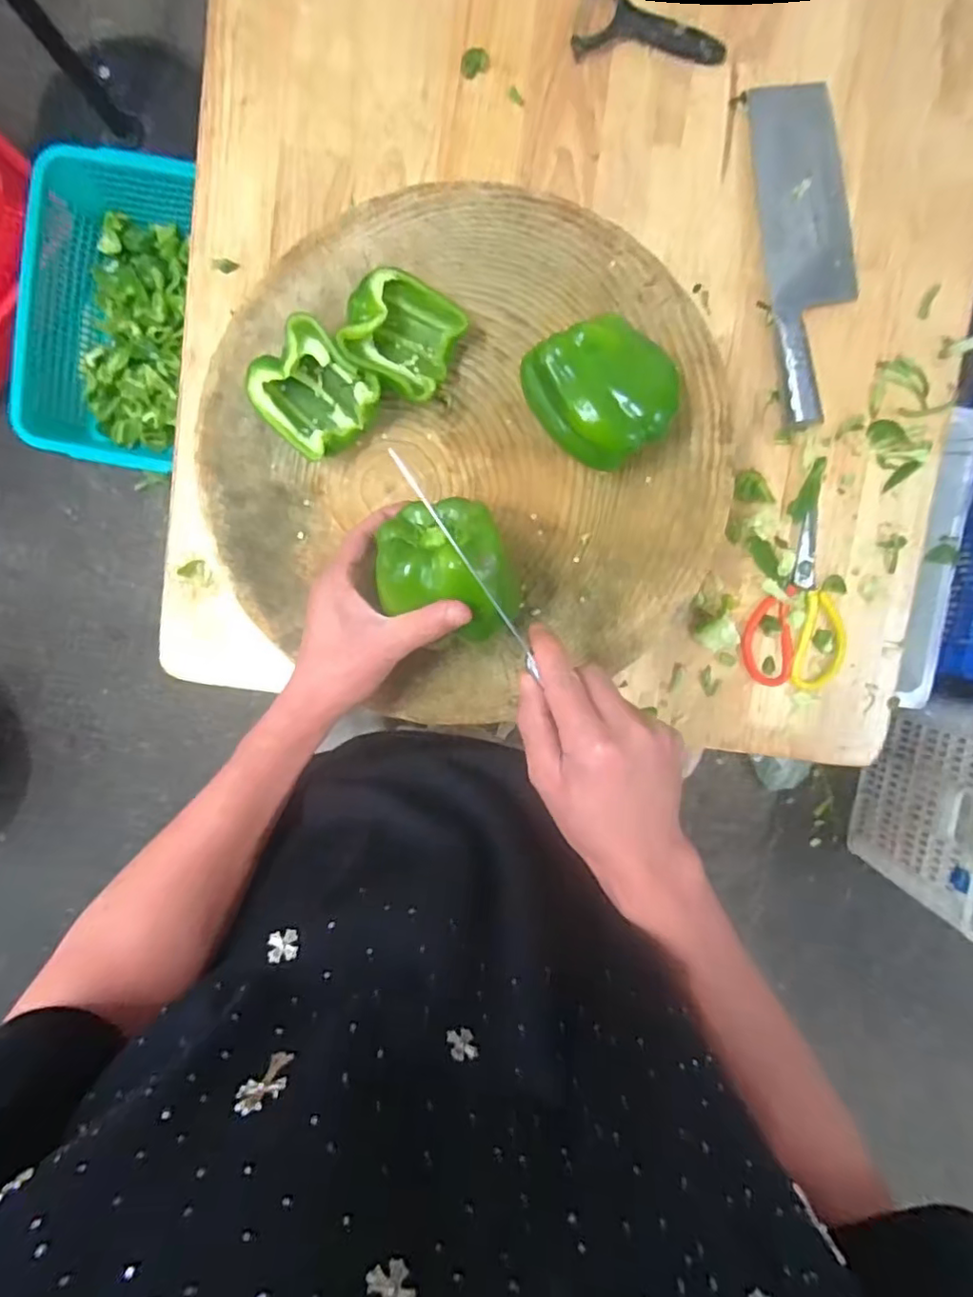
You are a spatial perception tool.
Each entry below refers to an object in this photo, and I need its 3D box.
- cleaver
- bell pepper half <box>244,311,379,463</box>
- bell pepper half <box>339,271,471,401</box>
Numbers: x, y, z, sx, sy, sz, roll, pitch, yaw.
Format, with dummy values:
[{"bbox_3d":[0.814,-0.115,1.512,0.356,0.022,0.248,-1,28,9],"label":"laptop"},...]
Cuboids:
[{"bbox_3d":[0.316,-0.383,0.584,0.087,0.028,0.316,-8,95,2],"label":"cleaver"},{"bbox_3d":[-0.128,-0.187,0.451,0.081,0.050,0.074,0,95,1],"label":"bell pepper half"},{"bbox_3d":[-0.064,-0.232,0.447,0.081,0.040,0.077,30,95,-2],"label":"bell pepper half"}]

